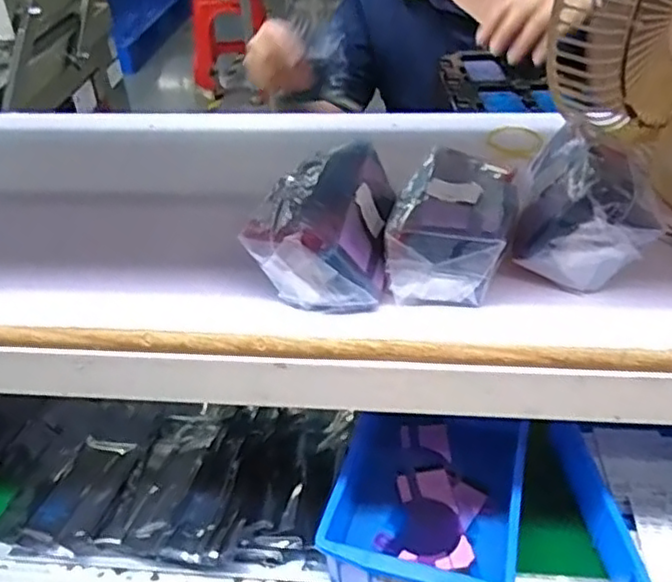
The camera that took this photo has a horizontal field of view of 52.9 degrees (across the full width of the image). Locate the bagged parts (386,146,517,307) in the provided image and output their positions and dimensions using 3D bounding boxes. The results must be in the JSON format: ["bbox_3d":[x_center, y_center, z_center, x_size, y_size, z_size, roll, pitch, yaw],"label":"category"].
[{"bbox_3d":[0.069,-0.042,0.408,0.070,0.053,0.100,7,38,13],"label":"bagged parts"}]

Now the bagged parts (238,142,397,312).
[{"bbox_3d":[-0.007,-0.045,0.411,0.077,0.060,0.106,4,38,9],"label":"bagged parts"}]

